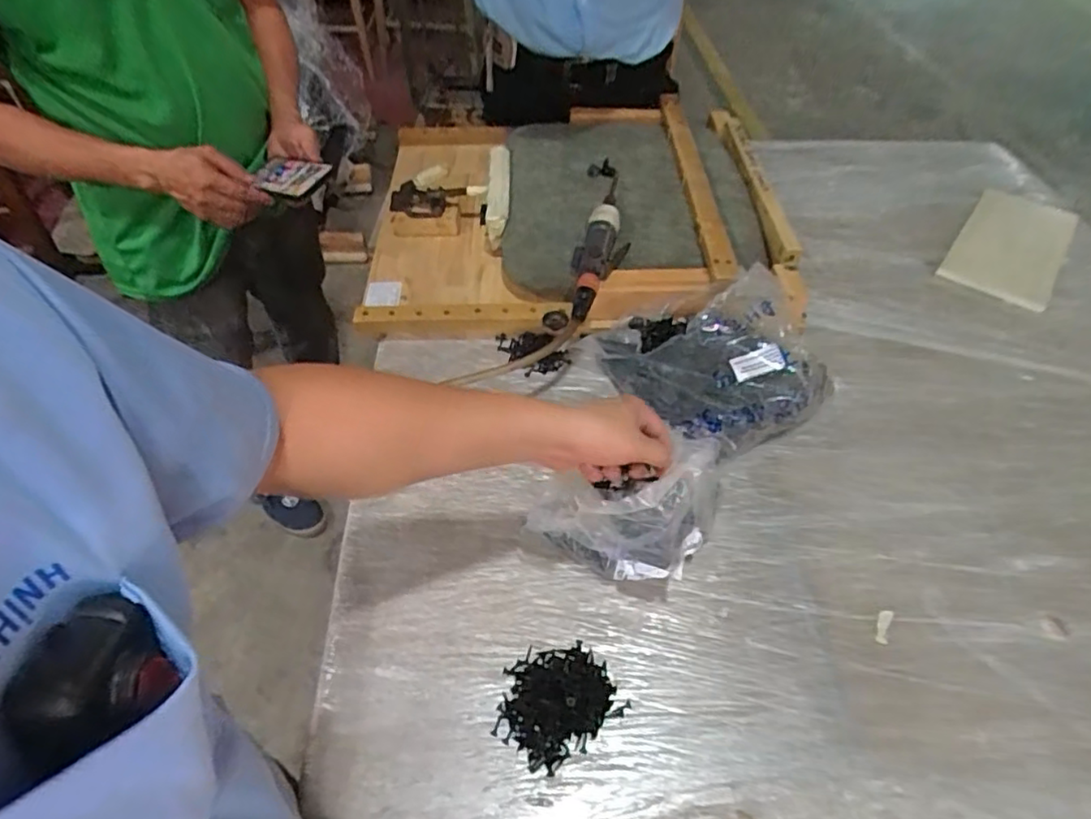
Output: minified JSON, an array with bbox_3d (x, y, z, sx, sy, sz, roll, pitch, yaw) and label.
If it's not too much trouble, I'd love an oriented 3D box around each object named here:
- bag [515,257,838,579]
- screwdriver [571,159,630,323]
[{"bbox_3d":[0.159,0.001,0.697,0.256,0.153,0.391,20,48,17],"label":"bag"},{"bbox_3d":[0.082,-0.254,0.886,0.072,0.040,0.351,6,50,5],"label":"screwdriver"}]

